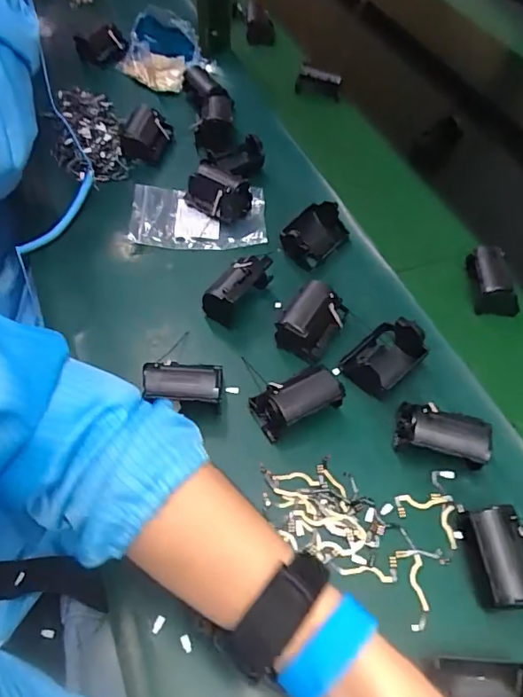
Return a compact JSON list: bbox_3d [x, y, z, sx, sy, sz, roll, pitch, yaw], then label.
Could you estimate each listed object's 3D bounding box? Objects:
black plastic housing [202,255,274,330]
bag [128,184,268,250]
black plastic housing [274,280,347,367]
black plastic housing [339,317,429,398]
[{"bbox_3d":[-0.023,-0.060,0.500,0.042,0.047,0.073,34,60,18],"label":"black plastic housing"},{"bbox_3d":[-0.073,-0.154,0.583,0.153,0.013,0.090,2,55,-3],"label":"bag"},{"bbox_3d":[0.050,-0.026,0.484,0.049,0.045,0.068,27,58,14],"label":"black plastic housing"},{"bbox_3d":[0.113,0.006,0.465,0.070,0.040,0.052,-37,66,-26],"label":"black plastic housing"}]

